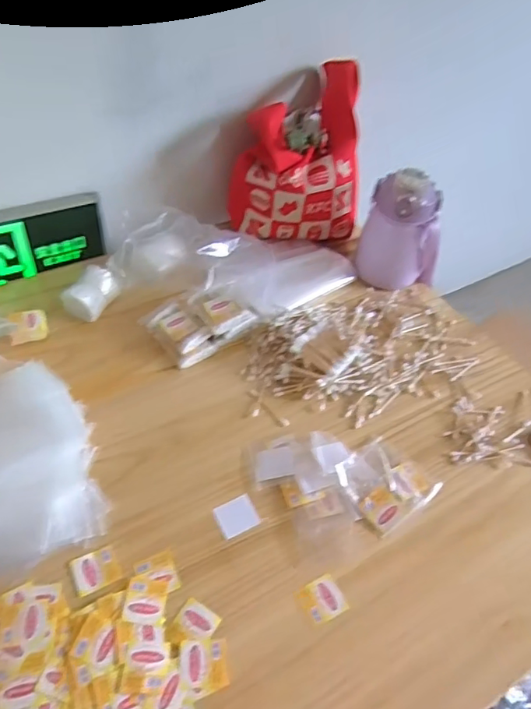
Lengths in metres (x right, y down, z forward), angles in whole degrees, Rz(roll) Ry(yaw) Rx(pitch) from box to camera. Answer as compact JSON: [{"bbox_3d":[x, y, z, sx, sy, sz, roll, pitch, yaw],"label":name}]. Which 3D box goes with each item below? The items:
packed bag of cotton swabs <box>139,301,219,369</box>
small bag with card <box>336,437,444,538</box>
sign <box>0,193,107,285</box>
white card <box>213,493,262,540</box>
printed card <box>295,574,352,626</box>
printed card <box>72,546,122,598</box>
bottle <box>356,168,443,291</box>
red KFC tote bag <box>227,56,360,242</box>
[{"bbox_3d":[-0.120,-0.031,0.735,0.060,0.029,0.103,-32,60,-28],"label":"packed bag of cotton swabs"},{"bbox_3d":[0.140,0.146,0.612,0.097,0.028,0.089,-26,57,-25],"label":"small bag with card"},{"bbox_3d":[-0.345,-0.168,0.790,0.210,0.117,0.025,-25,57,-24],"label":"sign"},{"bbox_3d":[-0.031,0.177,0.582,0.043,0.004,0.040,-20,55,-21],"label":"white card"},{"bbox_3d":[0.058,0.245,0.530,0.041,0.004,0.038,-22,55,-22],"label":"printed card"},{"bbox_3d":[-0.172,0.218,0.537,0.043,0.004,0.039,-20,55,-21],"label":"printed card"},{"bbox_3d":[0.219,-0.191,0.819,0.128,0.160,0.107,19,51,11],"label":"bottle"},{"bbox_3d":[0.053,-0.323,0.864,0.215,0.203,0.170,4,50,-2],"label":"red KFC tote bag"}]

